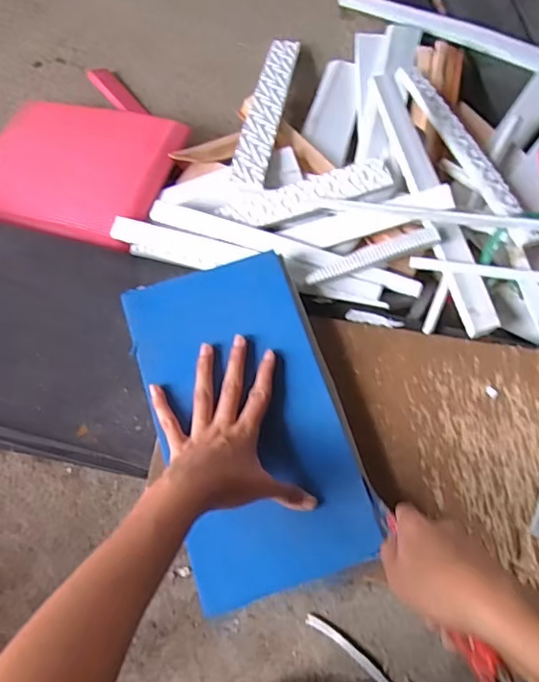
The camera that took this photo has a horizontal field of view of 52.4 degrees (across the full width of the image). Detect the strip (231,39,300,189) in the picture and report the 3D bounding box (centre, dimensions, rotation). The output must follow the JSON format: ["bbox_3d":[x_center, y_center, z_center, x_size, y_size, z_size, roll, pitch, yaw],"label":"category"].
[{"bbox_3d":[-0.002,-0.279,0.649,0.039,0.009,0.274,9,56,4],"label":"strip"}]

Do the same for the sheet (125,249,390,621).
[{"bbox_3d":[-0.018,0.061,0.474,0.155,0.016,0.283,-17,69,-6],"label":"sheet"}]

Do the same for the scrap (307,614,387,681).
[{"bbox_3d":[0.078,0.281,0.483,0.111,0.004,0.013,40,73,15],"label":"scrap"}]

